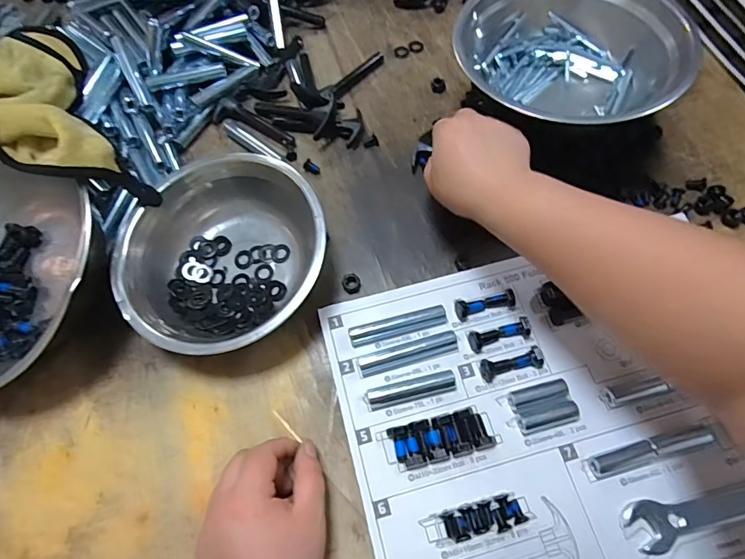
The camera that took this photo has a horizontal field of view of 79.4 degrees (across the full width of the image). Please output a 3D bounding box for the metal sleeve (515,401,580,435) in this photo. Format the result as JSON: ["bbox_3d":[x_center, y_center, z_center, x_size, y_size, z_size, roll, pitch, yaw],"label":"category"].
[{"bbox_3d":[0.144,0.112,0.365,0.048,0.011,0.016,-14,66,-4],"label":"metal sleeve"}]

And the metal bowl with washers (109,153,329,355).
[{"bbox_3d":[-0.130,-0.016,0.409,0.180,0.070,0.165,-1,66,2],"label":"metal bowl with washers"}]

